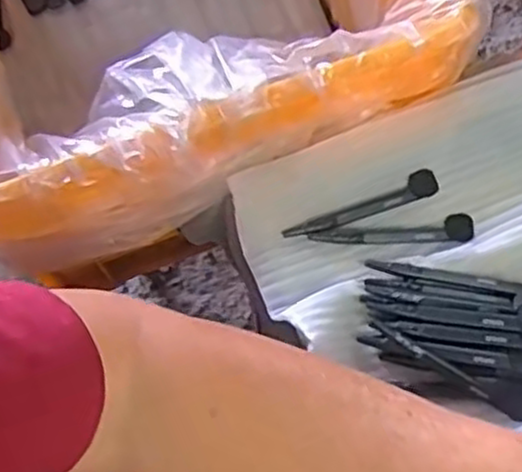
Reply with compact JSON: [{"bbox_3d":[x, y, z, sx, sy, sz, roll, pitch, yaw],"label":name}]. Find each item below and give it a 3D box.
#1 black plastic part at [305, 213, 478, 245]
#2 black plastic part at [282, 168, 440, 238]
[{"bbox_3d":[0.079,-0.002,0.453,0.097,0.008,0.018,-4,72,-1],"label":"black plastic part"},{"bbox_3d":[0.062,-0.016,0.456,0.098,0.006,0.015,-23,73,-7],"label":"black plastic part"}]

